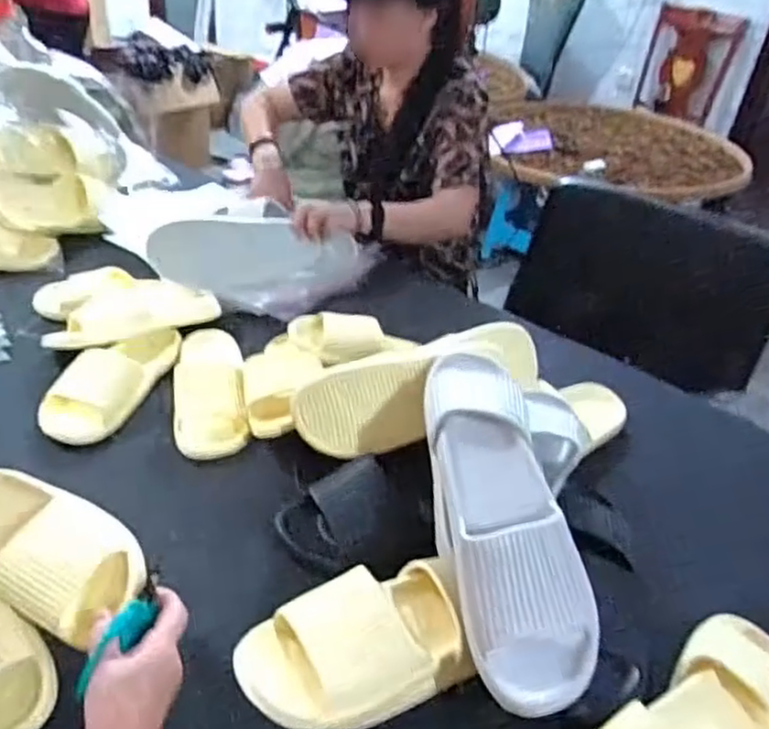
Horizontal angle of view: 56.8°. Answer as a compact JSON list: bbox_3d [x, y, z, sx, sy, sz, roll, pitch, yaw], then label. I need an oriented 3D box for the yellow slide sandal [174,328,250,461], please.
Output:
[{"bbox_3d":[-0.238,0.019,0.966,0.090,0.069,0.252,-3,37,-13],"label":"yellow slide sandal"}]

